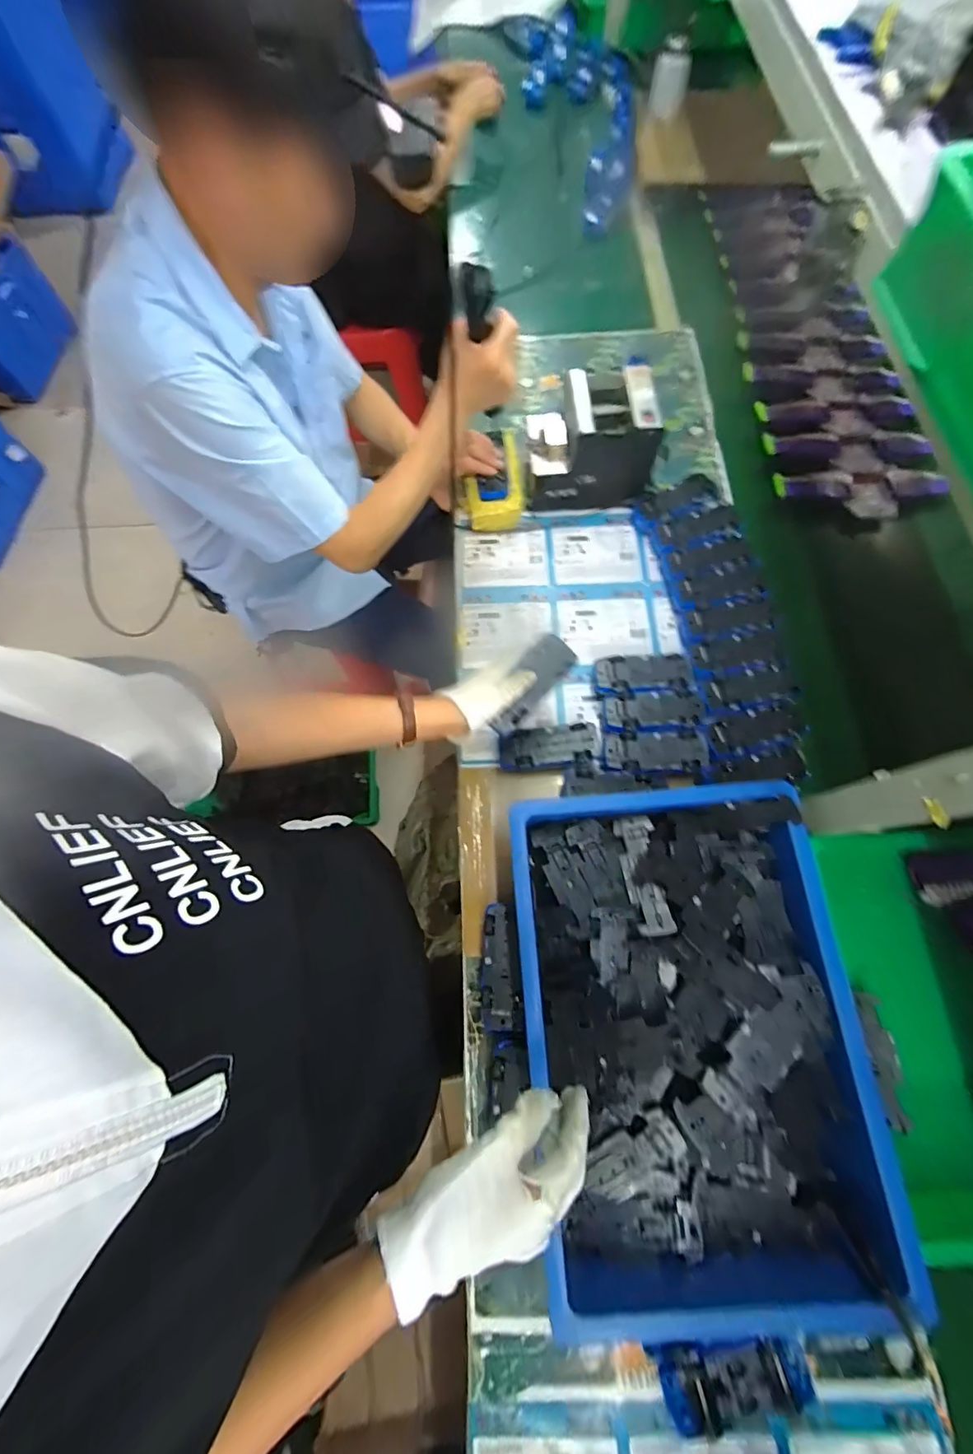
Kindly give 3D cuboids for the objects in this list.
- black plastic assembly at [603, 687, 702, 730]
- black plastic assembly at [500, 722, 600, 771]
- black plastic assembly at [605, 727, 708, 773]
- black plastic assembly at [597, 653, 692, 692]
[{"bbox_3d":[0.216,-0.023,0.632,0.121,0.013,0.048,-3,72,0],"label":"black plastic assembly"},{"bbox_3d":[0.081,0.026,0.626,0.125,0.024,0.054,-2,72,0],"label":"black plastic assembly"},{"bbox_3d":[0.214,0.030,0.610,0.122,0.016,0.054,-1,72,0],"label":"black plastic assembly"},{"bbox_3d":[0.207,-0.072,0.647,0.119,0.016,0.047,0,72,1],"label":"black plastic assembly"}]

